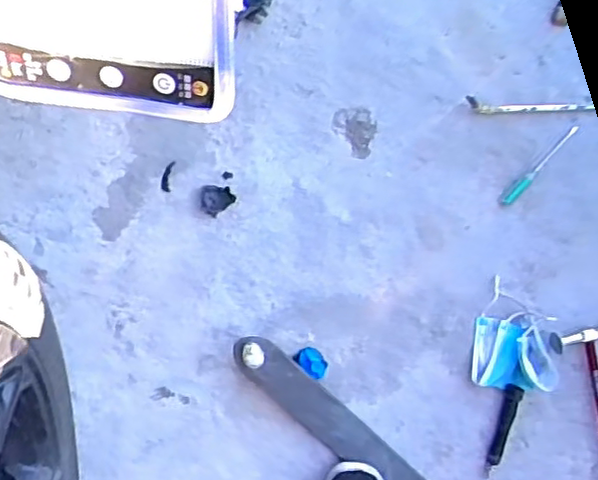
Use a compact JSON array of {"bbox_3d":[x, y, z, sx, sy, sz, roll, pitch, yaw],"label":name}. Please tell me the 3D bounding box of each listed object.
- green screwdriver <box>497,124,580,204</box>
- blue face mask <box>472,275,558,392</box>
[{"bbox_3d":[0.296,-0.090,0.787,0.136,0.011,0.014,-42,95,-3],"label":"green screwdriver"},{"bbox_3d":[0.263,0.120,0.764,0.097,0.029,0.121,9,91,-6],"label":"blue face mask"}]

